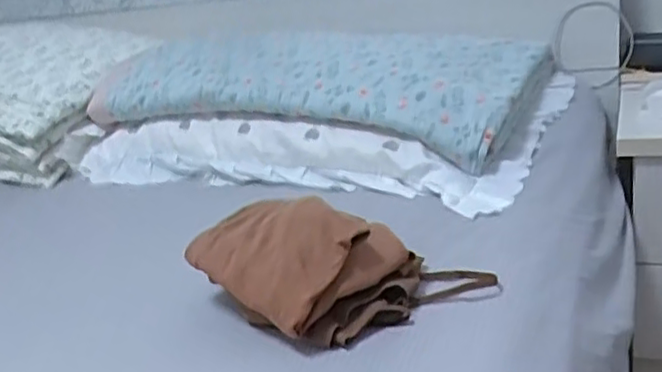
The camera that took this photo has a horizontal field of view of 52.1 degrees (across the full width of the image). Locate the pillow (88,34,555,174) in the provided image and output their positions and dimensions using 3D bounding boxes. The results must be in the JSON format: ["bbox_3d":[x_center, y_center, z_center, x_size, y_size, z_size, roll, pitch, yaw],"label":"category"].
[{"bbox_3d":[-0.036,-0.189,1.124,0.686,0.116,0.360,6,28,30],"label":"pillow"}]

